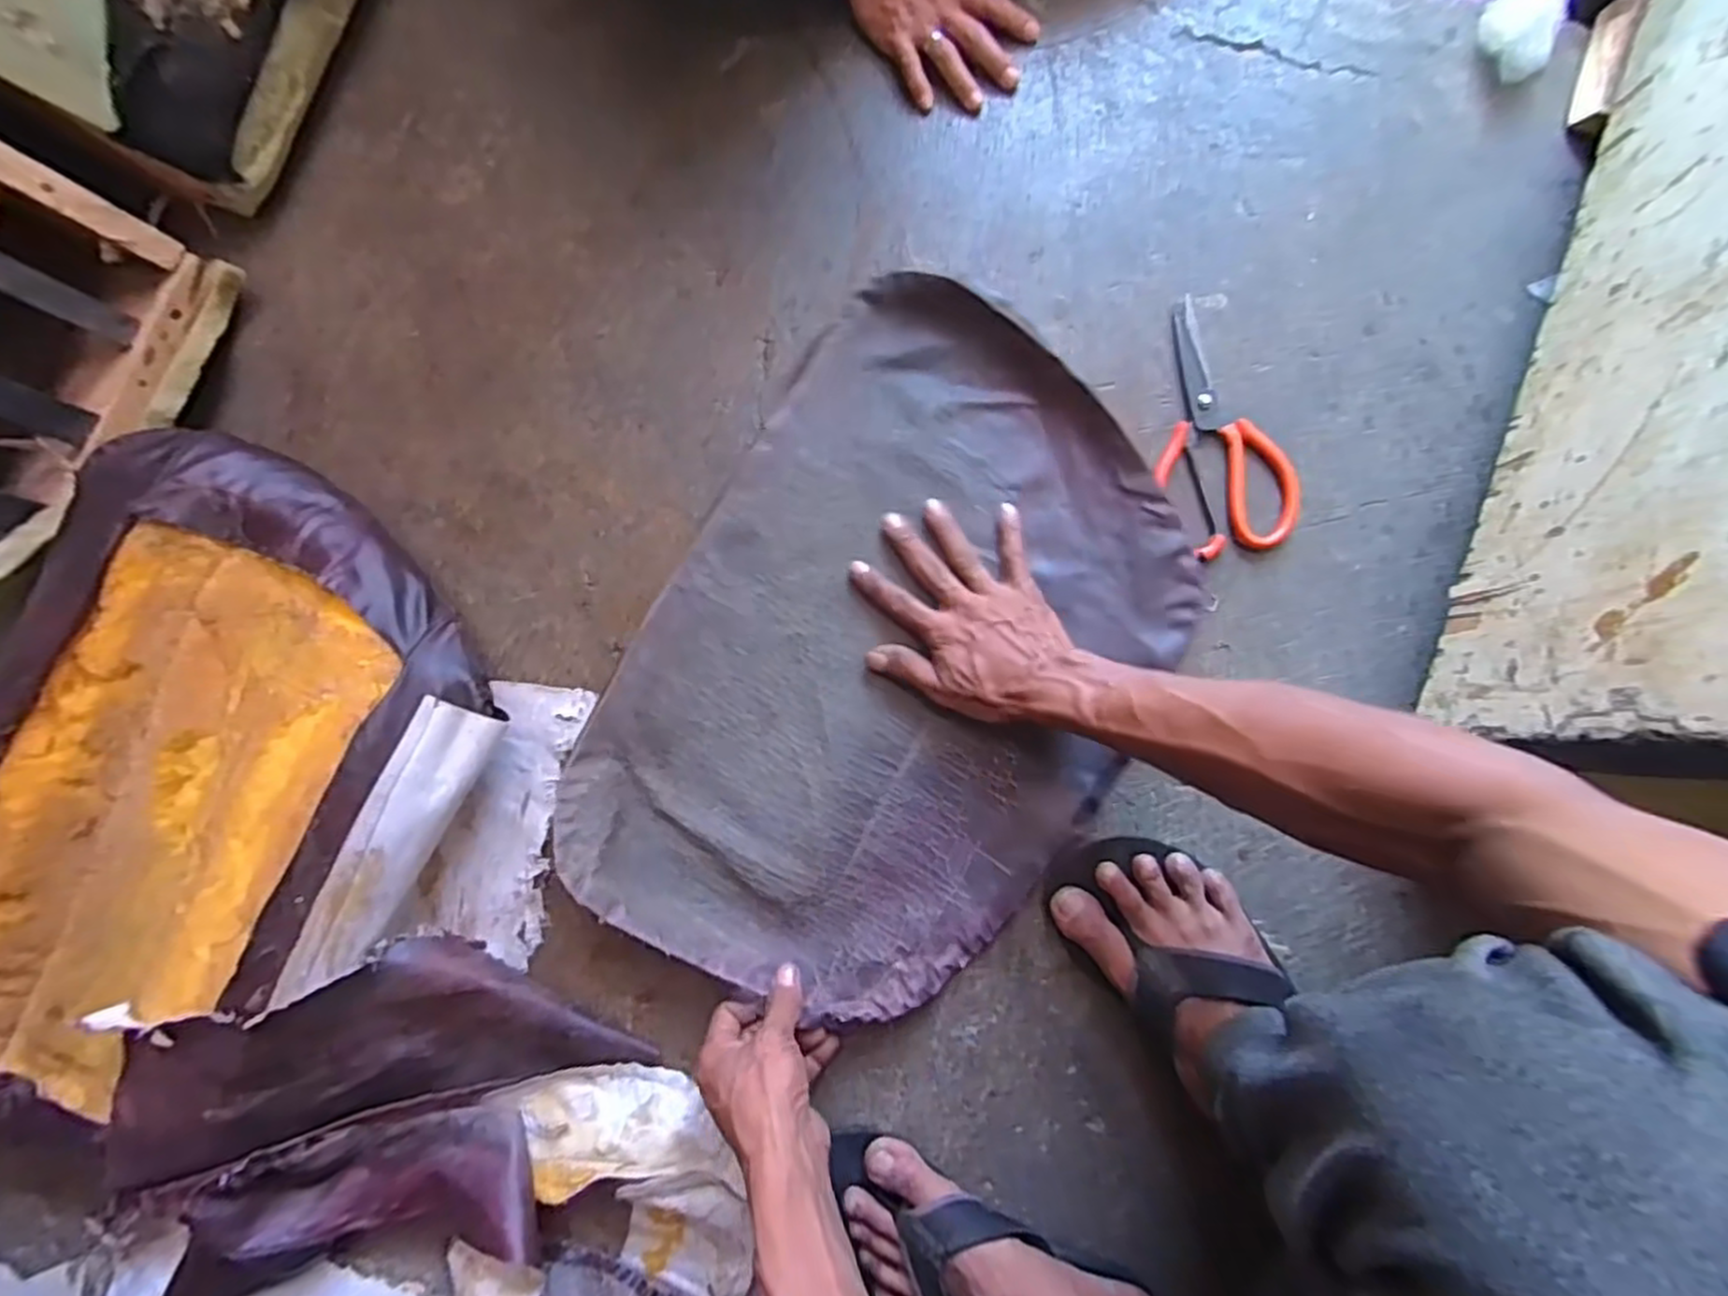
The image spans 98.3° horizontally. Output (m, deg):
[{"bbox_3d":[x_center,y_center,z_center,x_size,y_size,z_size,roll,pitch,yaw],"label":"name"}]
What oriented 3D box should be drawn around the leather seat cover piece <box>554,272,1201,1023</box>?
[{"bbox_3d":[0.022,0.009,0.554,0.346,0.035,0.504,31,87,4],"label":"leather seat cover piece"}]

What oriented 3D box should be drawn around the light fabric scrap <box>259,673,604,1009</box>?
[{"bbox_3d":[-0.294,0.143,0.534,0.118,0.099,0.245,11,85,3],"label":"light fabric scrap"}]

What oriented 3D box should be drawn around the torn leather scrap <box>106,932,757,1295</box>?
[{"bbox_3d":[-0.280,0.365,0.520,0.407,0.121,0.267,15,86,3],"label":"torn leather scrap"}]

